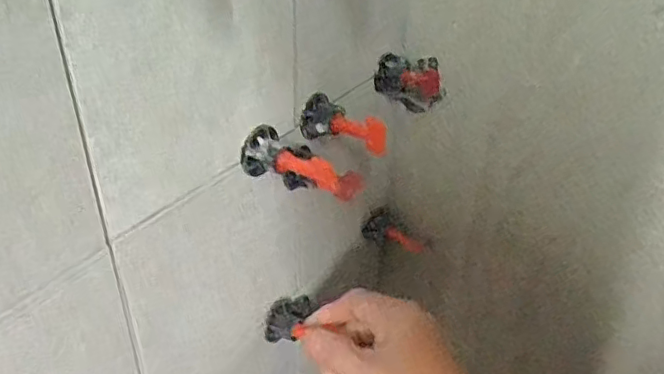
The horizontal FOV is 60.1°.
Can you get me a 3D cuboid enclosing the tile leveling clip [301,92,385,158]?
[{"bbox_3d":[0.011,-0.043,0.390,0.058,0.026,0.026,15,35,19],"label":"tile leveling clip"}]

